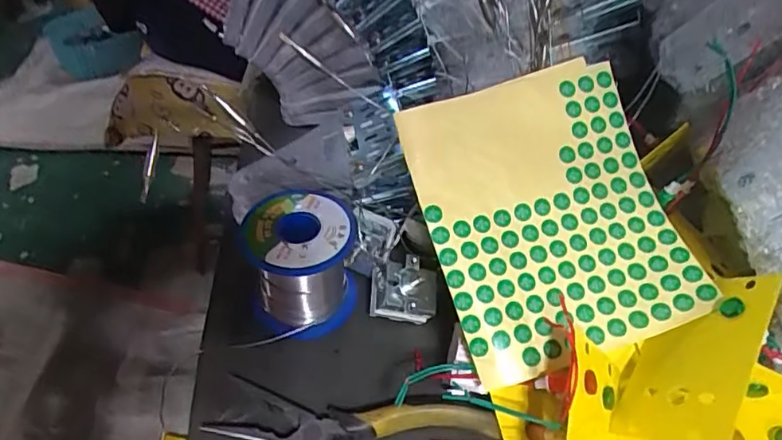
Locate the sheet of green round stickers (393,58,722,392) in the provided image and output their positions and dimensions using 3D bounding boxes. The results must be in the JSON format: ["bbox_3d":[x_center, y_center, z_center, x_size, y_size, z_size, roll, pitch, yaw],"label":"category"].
[{"bbox_3d":[0.087,-0.006,0.305,0.130,0.017,0.154,-16,79,-10],"label":"sheet of green round stickers"}]

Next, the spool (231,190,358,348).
[{"bbox_3d":[-0.055,0.026,0.342,0.065,0.062,0.070,3,44,-3],"label":"spool"}]

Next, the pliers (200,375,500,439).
[{"bbox_3d":[-0.023,0.119,0.284,0.142,0.015,0.086,15,45,10],"label":"pliers"}]

